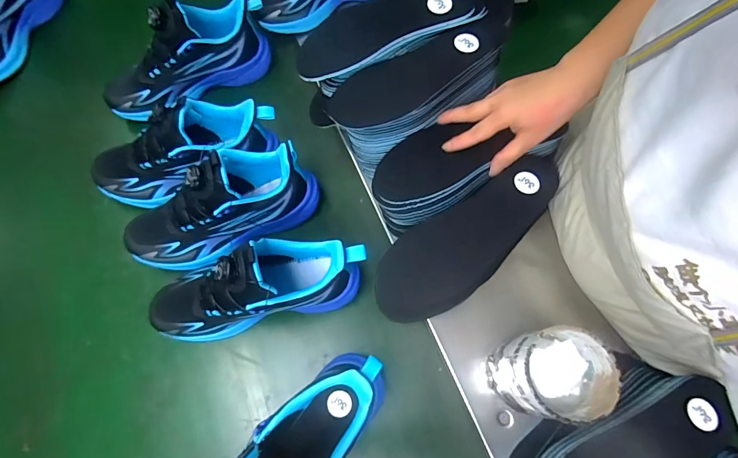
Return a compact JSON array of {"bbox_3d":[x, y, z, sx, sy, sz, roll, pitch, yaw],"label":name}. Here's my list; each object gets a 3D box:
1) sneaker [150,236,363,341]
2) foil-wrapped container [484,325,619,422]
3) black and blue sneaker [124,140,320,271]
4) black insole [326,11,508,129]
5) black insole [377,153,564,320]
[{"bbox_3d":[-0.137,0.064,0.447,0.265,0.139,0.094,-11,72,-3],"label":"sneaker"},{"bbox_3d":[0.179,0.145,0.392,0.081,0.116,0.077,3,70,1],"label":"foil-wrapped container"},{"bbox_3d":[-0.197,-0.029,0.485,0.244,0.138,0.096,-26,73,-8],"label":"black and blue sneaker"},{"bbox_3d":[0.059,-0.177,0.425,0.224,0.015,0.068,-30,73,-11],"label":"black insole"},{"bbox_3d":[0.113,0.014,0.419,0.235,0.011,0.090,-34,91,-3],"label":"black insole"}]

